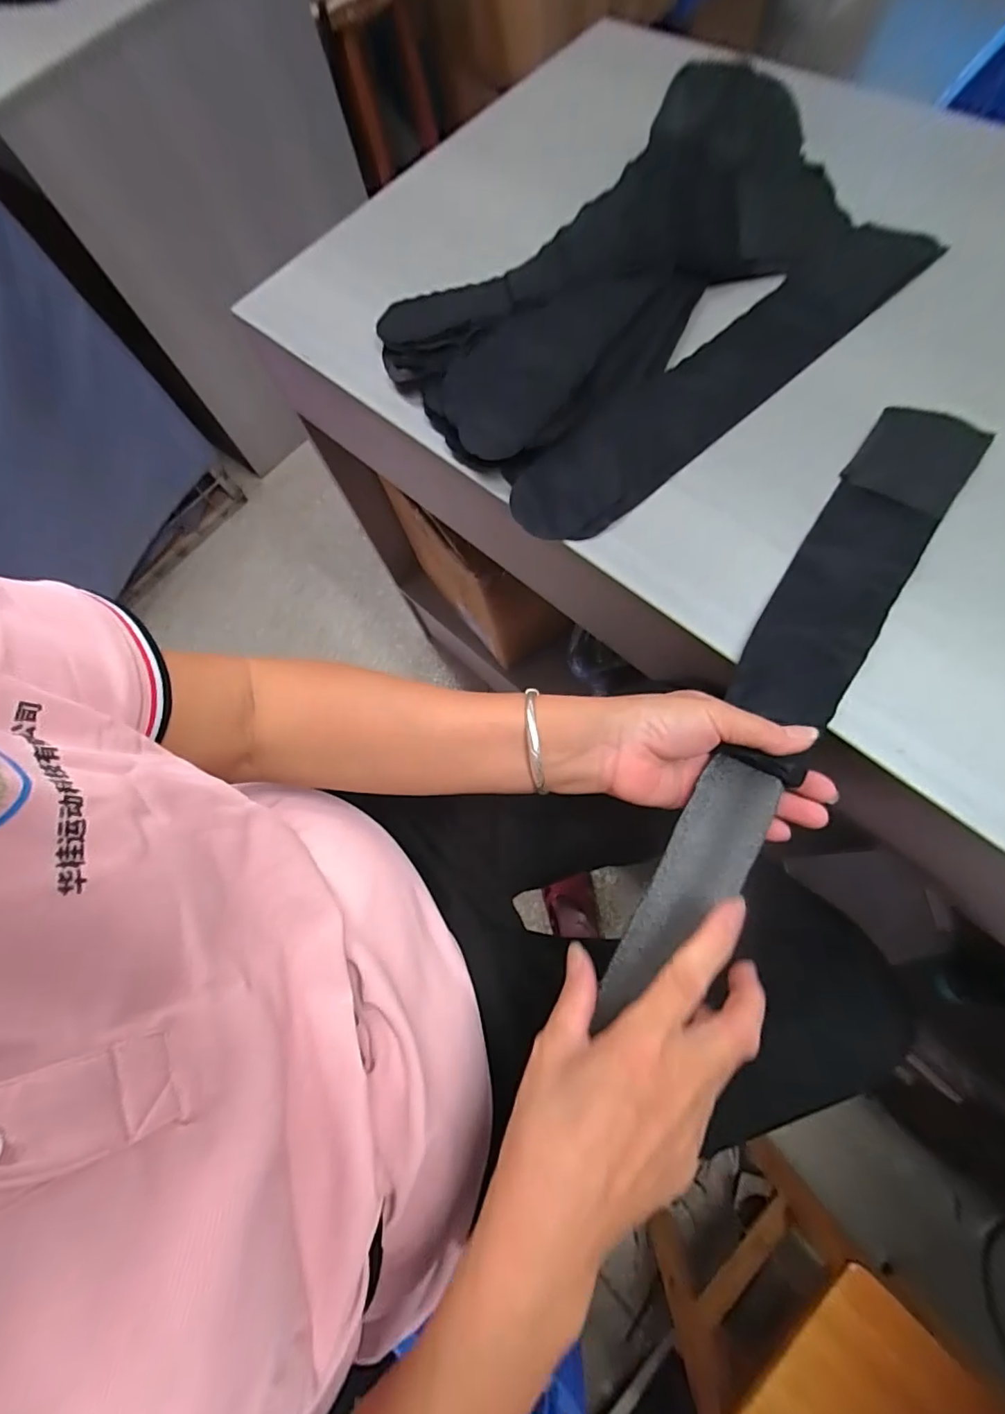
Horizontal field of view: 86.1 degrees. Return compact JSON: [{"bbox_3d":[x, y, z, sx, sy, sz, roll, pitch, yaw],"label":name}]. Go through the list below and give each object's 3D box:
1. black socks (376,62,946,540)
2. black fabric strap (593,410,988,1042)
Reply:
[{"bbox_3d":[0.128,-0.374,0.459,0.434,0.114,0.315,-35,70,-5],"label":"black socks"},{"bbox_3d":[0.195,-0.023,0.353,0.068,0.020,0.470,32,76,12],"label":"black fabric strap"}]

